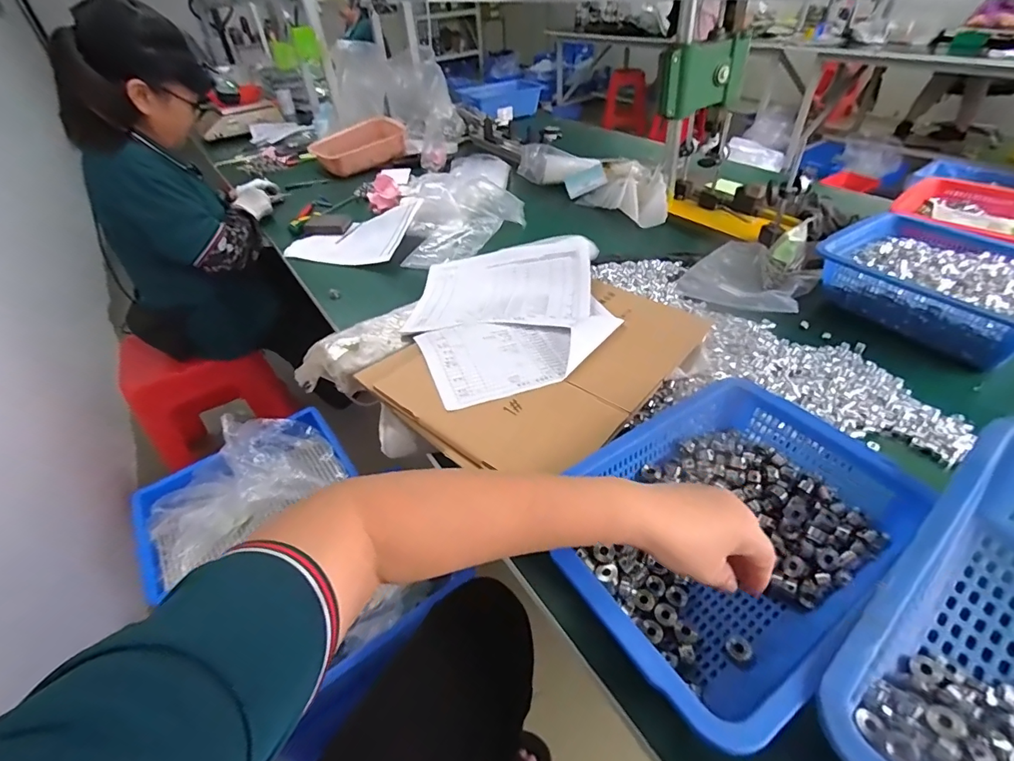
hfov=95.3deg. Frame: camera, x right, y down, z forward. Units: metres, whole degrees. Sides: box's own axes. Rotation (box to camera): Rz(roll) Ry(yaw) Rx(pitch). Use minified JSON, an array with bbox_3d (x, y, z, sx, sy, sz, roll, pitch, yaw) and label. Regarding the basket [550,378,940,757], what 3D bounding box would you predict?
[{"bbox_3d":[0.207,0.132,0.437,0.323,0.076,0.236,-31,48,-26],"label":"basket"}]

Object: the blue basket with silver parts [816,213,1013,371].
[{"bbox_3d":[0.687,-0.147,0.727,0.242,0.099,0.312,-25,46,-21],"label":"blue basket with silver parts"}]

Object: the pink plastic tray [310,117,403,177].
[{"bbox_3d":[-0.453,-0.744,1.464,0.296,0.080,0.197,-28,47,-23],"label":"pink plastic tray"}]

